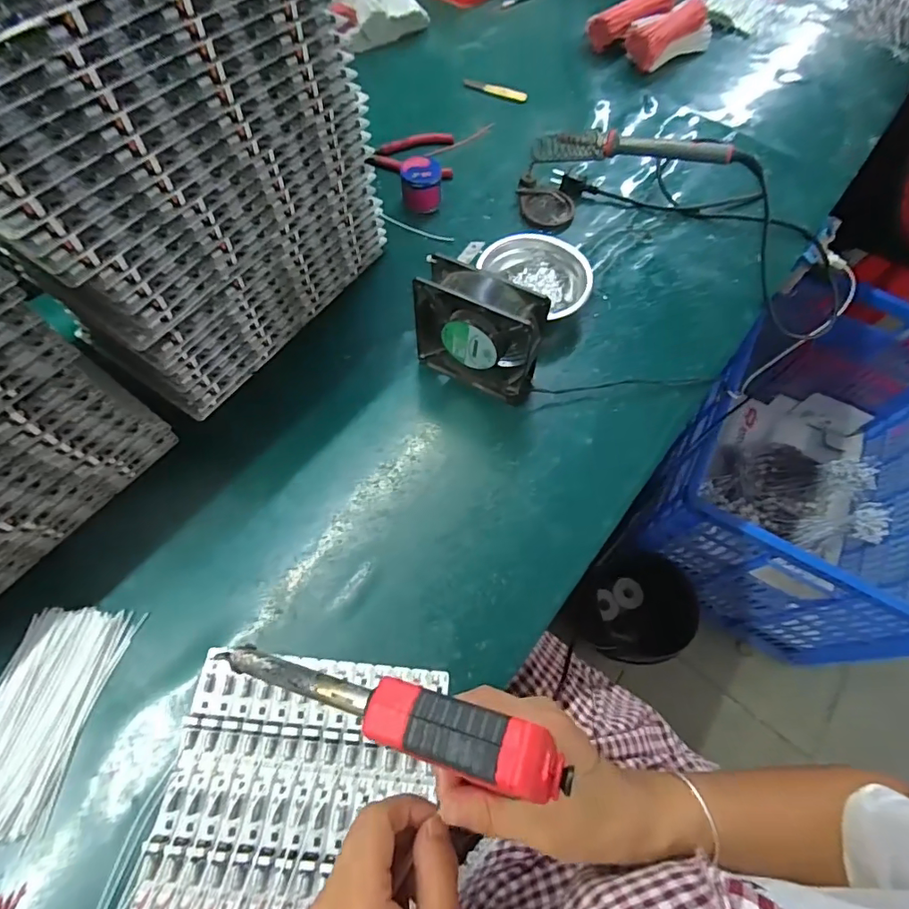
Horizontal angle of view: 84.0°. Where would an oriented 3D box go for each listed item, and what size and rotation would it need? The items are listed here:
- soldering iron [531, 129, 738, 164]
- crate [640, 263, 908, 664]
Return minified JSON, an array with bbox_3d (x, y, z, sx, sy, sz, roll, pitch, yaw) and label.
[{"bbox_3d":[0.196,-0.352,0.579,0.228,0.031,0.031,17,63,23],"label":"soldering iron"},{"bbox_3d":[0.767,0.008,1.071,0.486,0.348,0.711,34,66,13],"label":"crate"}]

